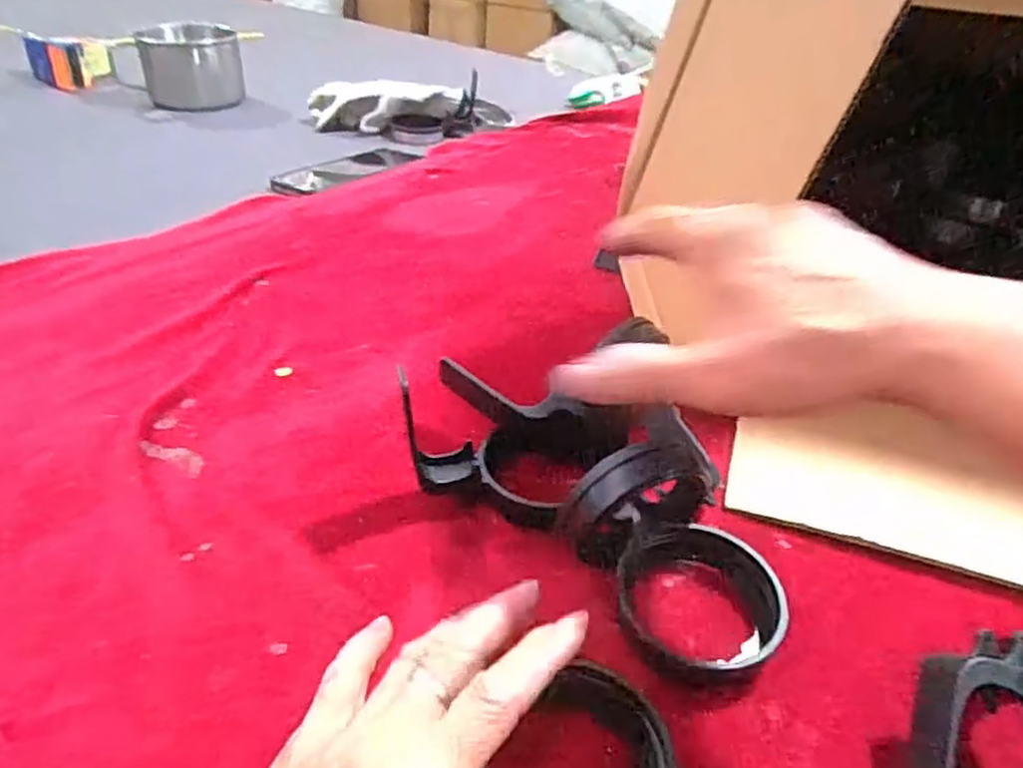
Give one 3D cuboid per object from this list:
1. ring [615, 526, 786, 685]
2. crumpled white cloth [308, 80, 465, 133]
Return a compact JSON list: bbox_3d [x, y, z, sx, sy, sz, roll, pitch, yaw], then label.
[{"bbox_3d":[0.082,0.091,0.315,0.069,0.022,0.077,3,35,-1],"label":"ring"},{"bbox_3d":[-0.165,-0.366,0.919,0.197,0.062,0.053,5,35,2],"label":"crumpled white cloth"}]

